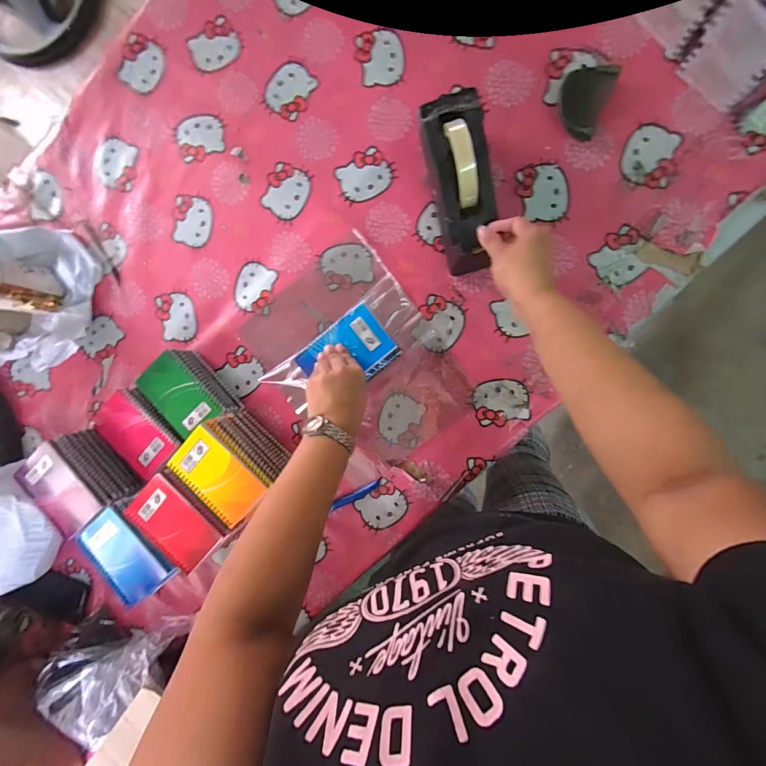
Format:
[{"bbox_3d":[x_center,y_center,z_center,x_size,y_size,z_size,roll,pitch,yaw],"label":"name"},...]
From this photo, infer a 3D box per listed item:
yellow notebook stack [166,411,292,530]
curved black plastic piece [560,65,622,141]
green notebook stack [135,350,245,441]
[{"bbox_3d":[-0.224,0.125,0.559,0.134,0.108,0.098,43,98,3],"label":"yellow notebook stack"},{"bbox_3d":[0.274,-0.386,0.495,0.059,0.049,0.064,17,96,6],"label":"curved black plastic piece"},{"bbox_3d":[-0.317,0.020,0.590,0.099,0.057,0.131,-39,88,8],"label":"green notebook stack"}]

